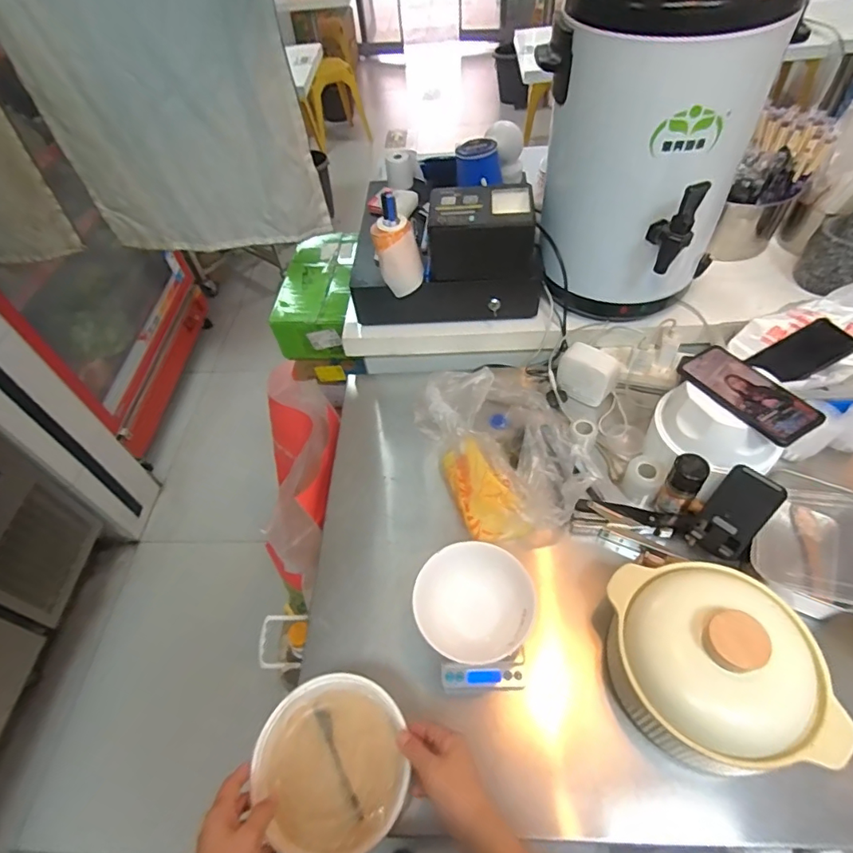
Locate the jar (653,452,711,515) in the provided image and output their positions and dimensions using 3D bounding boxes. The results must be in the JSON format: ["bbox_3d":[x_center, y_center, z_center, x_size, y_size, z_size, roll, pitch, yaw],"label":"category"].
[{"bbox_3d":[0.353,0.086,0.703,0.044,0.110,0.042,-3,52,4],"label":"jar"}]

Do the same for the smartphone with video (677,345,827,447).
[{"bbox_3d":[0.421,-0.047,0.663,0.090,0.014,0.167,-29,55,-16],"label":"smartphone with video"}]

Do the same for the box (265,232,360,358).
[{"bbox_3d":[-0.245,-0.327,1.232,0.172,0.122,0.348,-1,52,5],"label":"box"}]

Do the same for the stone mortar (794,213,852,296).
[{"bbox_3d":[0.705,-0.287,0.865,0.108,0.094,0.102,31,61,26],"label":"stone mortar"}]

